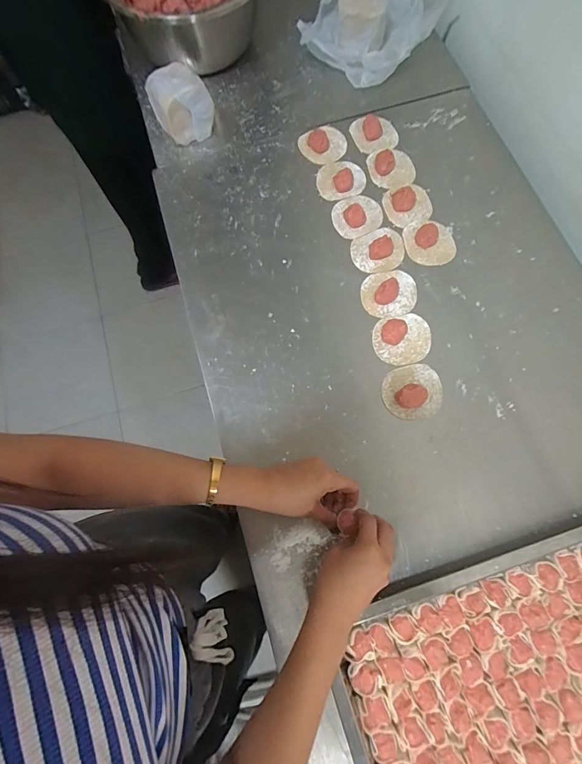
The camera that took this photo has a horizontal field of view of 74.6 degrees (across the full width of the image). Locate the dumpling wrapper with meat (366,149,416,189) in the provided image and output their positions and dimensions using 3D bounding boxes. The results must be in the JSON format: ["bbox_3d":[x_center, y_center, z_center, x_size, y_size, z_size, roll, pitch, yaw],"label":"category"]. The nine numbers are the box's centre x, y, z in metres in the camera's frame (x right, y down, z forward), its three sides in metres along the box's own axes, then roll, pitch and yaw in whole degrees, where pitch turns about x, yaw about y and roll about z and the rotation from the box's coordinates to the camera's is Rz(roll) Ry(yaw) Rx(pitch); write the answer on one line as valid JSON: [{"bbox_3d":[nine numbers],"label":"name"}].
[{"bbox_3d":[0.173,-0.370,0.657,0.074,0.013,0.079,0,73,1],"label":"dumpling wrapper with meat"}]

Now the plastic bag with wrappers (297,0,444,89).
[{"bbox_3d":[0.146,-0.672,0.713,0.200,0.070,0.229,40,78,12],"label":"plastic bag with wrappers"}]

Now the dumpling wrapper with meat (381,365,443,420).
[{"bbox_3d":[0.171,0.012,0.534,0.082,0.022,0.076,0,73,1],"label":"dumpling wrapper with meat"}]

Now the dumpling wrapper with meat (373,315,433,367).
[{"bbox_3d":[0.165,-0.064,0.563,0.084,0.015,0.075,-6,73,0],"label":"dumpling wrapper with meat"}]

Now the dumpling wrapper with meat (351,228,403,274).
[{"bbox_3d":[0.139,-0.213,0.605,0.086,0.021,0.075,-17,73,-4],"label":"dumpling wrapper with meat"}]

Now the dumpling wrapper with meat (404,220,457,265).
[{"bbox_3d":[0.223,-0.225,0.613,0.079,0.008,0.077,0,73,1],"label":"dumpling wrapper with meat"}]

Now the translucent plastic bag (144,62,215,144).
[{"bbox_3d":[-0.189,-0.475,0.656,0.083,0.086,0.078,-38,75,-10],"label":"translucent plastic bag"}]

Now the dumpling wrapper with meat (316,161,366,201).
[{"bbox_3d":[0.087,-0.348,0.652,0.084,0.013,0.075,-7,73,-1],"label":"dumpling wrapper with meat"}]

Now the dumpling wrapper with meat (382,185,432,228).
[{"bbox_3d":[0.195,-0.295,0.635,0.075,0.009,0.072,0,73,1],"label":"dumpling wrapper with meat"}]

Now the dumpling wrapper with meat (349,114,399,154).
[{"bbox_3d":[0.148,-0.442,0.678,0.073,0.014,0.076,0,73,1],"label":"dumpling wrapper with meat"}]

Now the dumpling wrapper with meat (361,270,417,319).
[{"bbox_3d":[0.151,-0.138,0.581,0.082,0.022,0.078,0,73,1],"label":"dumpling wrapper with meat"}]

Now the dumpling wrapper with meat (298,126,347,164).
[{"bbox_3d":[0.059,-0.420,0.675,0.079,0.013,0.075,0,73,1],"label":"dumpling wrapper with meat"}]

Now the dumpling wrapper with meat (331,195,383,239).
[{"bbox_3d":[0.110,-0.278,0.630,0.084,0.013,0.075,-20,73,-5],"label":"dumpling wrapper with meat"}]

